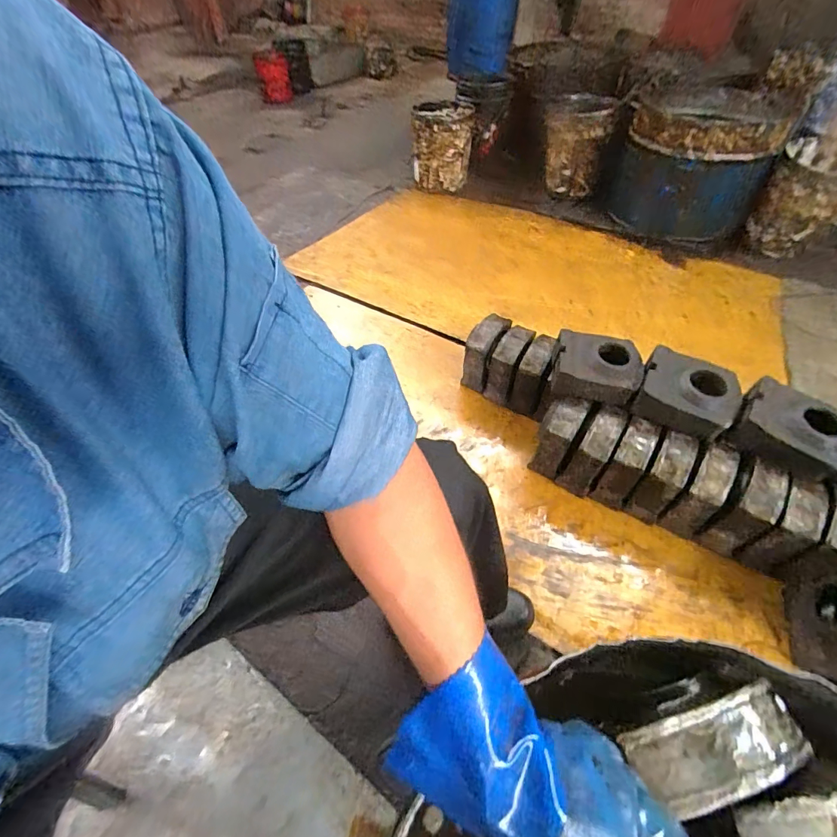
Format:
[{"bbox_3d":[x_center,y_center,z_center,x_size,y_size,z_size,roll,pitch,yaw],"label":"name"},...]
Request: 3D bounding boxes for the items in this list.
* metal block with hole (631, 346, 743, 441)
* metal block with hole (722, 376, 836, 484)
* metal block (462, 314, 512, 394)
[{"bbox_3d":[0.580,-0.055,0.911,0.187,0.080,0.154,28,55,22],"label":"metal block with hole"},{"bbox_3d":[0.752,0.024,0.844,0.171,0.068,0.198,-33,57,-26],"label":"metal block with hole"},{"bbox_3d":[0.187,-0.179,1.192,0.082,0.175,0.119,26,54,22],"label":"metal block"}]

